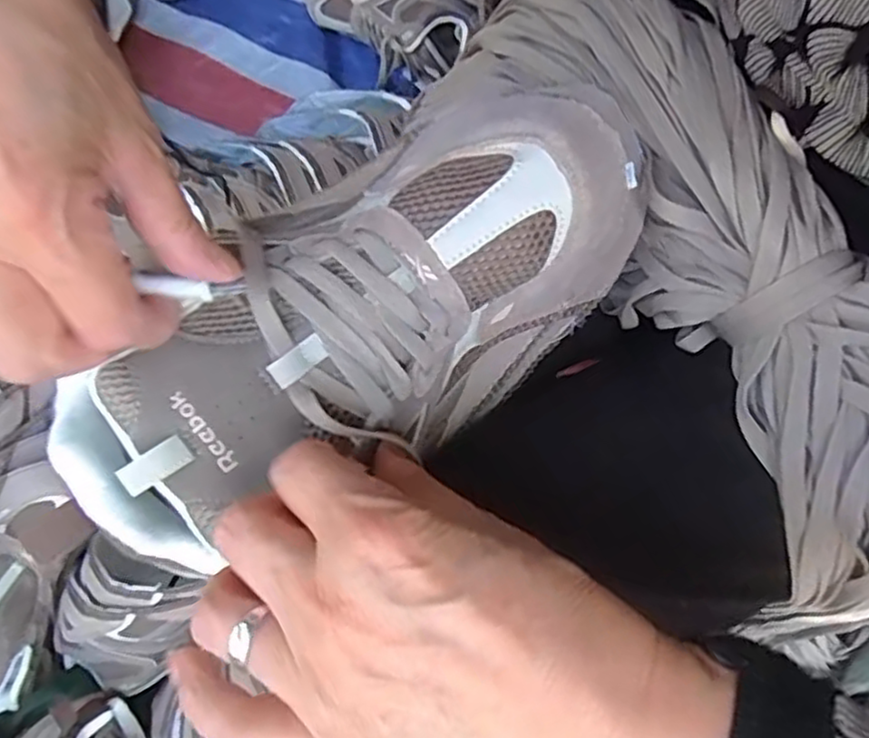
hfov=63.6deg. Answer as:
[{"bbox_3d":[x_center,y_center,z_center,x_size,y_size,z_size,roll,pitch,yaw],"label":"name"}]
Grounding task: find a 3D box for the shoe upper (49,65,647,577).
[{"bbox_3d":[-0.034,-0.023,0.289,0.248,0.091,0.112,-35,73,-8],"label":"shoe upper"}]

